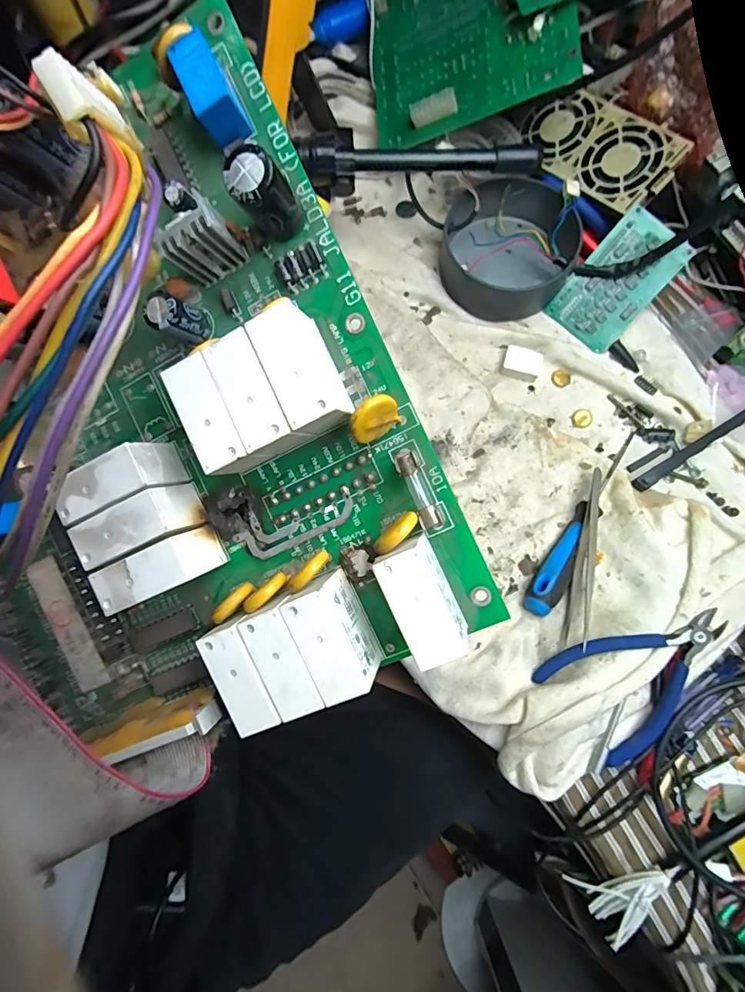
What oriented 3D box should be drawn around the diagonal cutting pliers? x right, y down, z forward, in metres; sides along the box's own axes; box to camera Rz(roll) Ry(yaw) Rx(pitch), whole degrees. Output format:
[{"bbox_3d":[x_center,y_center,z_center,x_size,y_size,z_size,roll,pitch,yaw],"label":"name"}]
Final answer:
[{"bbox_3d":[0.173,0.112,0.296,0.078,0.009,0.114,44,101,4],"label":"diagonal cutting pliers"}]

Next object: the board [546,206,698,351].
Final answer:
[{"bbox_3d":[0.197,-0.171,0.366,0.060,0.006,0.096,42,111,1],"label":"board"}]

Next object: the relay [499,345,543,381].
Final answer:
[{"bbox_3d":[0.123,-0.109,0.372,0.032,0.012,0.022,13,78,3],"label":"relay"}]

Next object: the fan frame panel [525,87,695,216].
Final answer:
[{"bbox_3d":[0.180,-0.282,0.369,0.065,0.008,0.128,-47,69,12],"label":"fan frame panel"}]

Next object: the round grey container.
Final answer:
[{"bbox_3d":[0.113,-0.208,0.372,0.104,0.048,0.108,19,78,4],"label":"round grey container"}]

